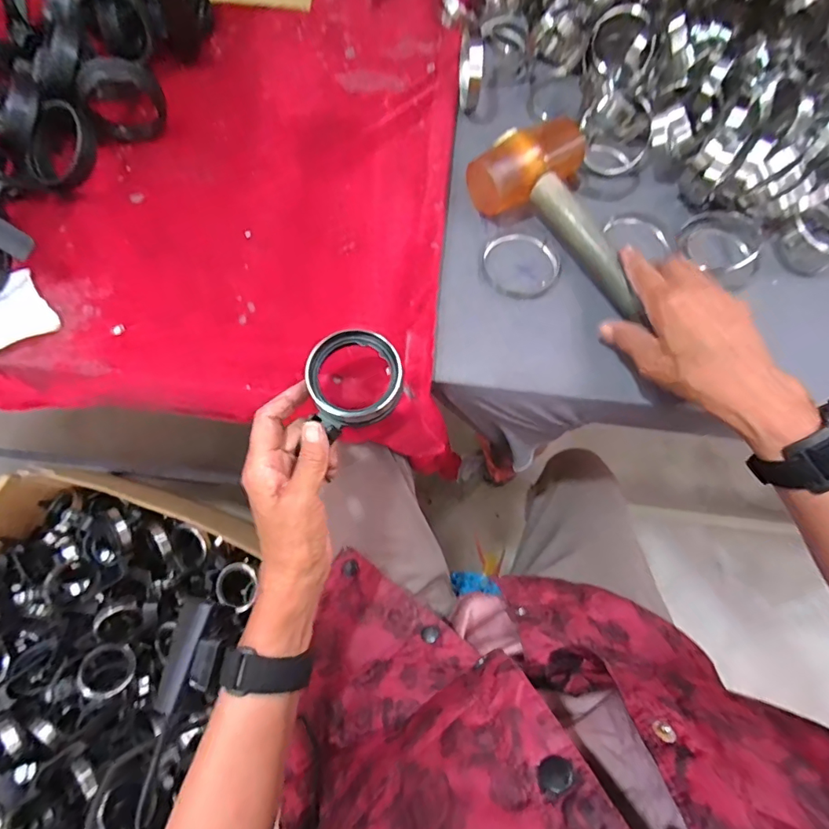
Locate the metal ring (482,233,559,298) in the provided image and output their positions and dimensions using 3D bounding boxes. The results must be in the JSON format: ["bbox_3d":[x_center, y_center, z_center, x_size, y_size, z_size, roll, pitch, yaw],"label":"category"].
[{"bbox_3d":[0.102,-0.143,0.458,0.071,0.011,0.068,1,72,-2],"label":"metal ring"}]

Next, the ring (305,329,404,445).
[{"bbox_3d":[-0.045,-0.026,0.366,0.073,0.019,0.075,-29,99,-7],"label":"ring"}]

